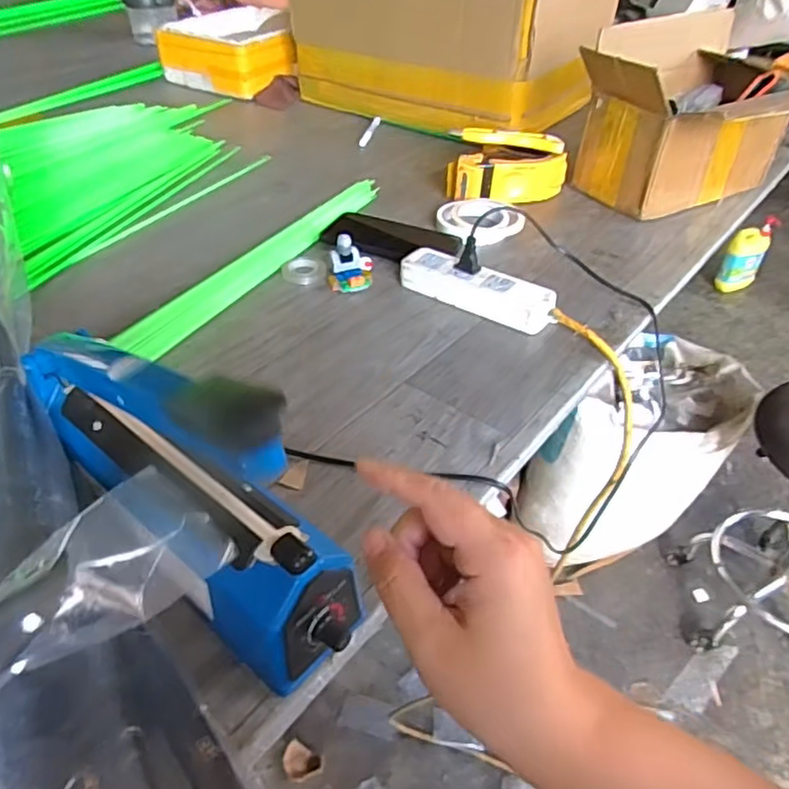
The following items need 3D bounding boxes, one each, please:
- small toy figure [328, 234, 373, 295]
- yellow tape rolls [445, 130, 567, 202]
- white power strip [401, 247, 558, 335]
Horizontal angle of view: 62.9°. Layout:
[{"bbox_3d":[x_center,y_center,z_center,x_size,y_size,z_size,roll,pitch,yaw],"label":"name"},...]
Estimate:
[{"bbox_3d":[-0.048,-0.144,0.701,0.048,0.037,0.049,0,41,-2],"label":"small toy figure"},{"bbox_3d":[0.153,-0.302,0.871,0.151,0.069,0.108,9,42,9],"label":"yellow tape rolls"},{"bbox_3d":[0.088,-0.113,0.679,0.168,0.028,0.048,26,47,26],"label":"white power strip"}]

